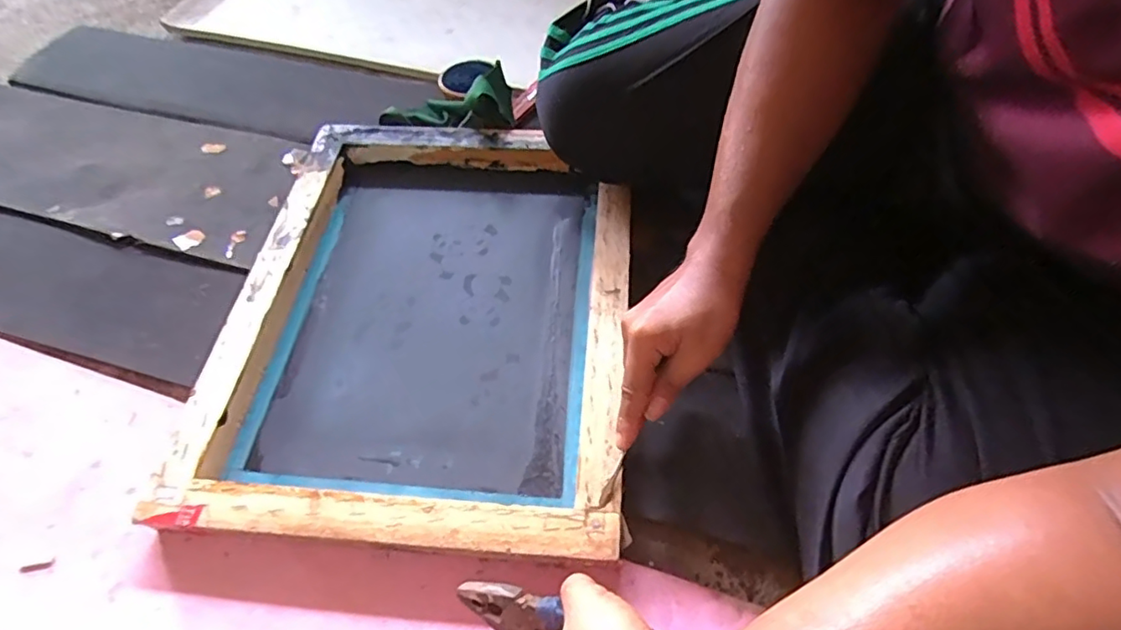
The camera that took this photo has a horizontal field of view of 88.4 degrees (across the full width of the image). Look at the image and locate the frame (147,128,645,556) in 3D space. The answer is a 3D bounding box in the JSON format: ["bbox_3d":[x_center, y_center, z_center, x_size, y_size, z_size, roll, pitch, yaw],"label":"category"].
[{"bbox_3d":[-0.125,-0.011,0.568,0.365,0.047,0.450,3,56,4],"label":"frame"}]

